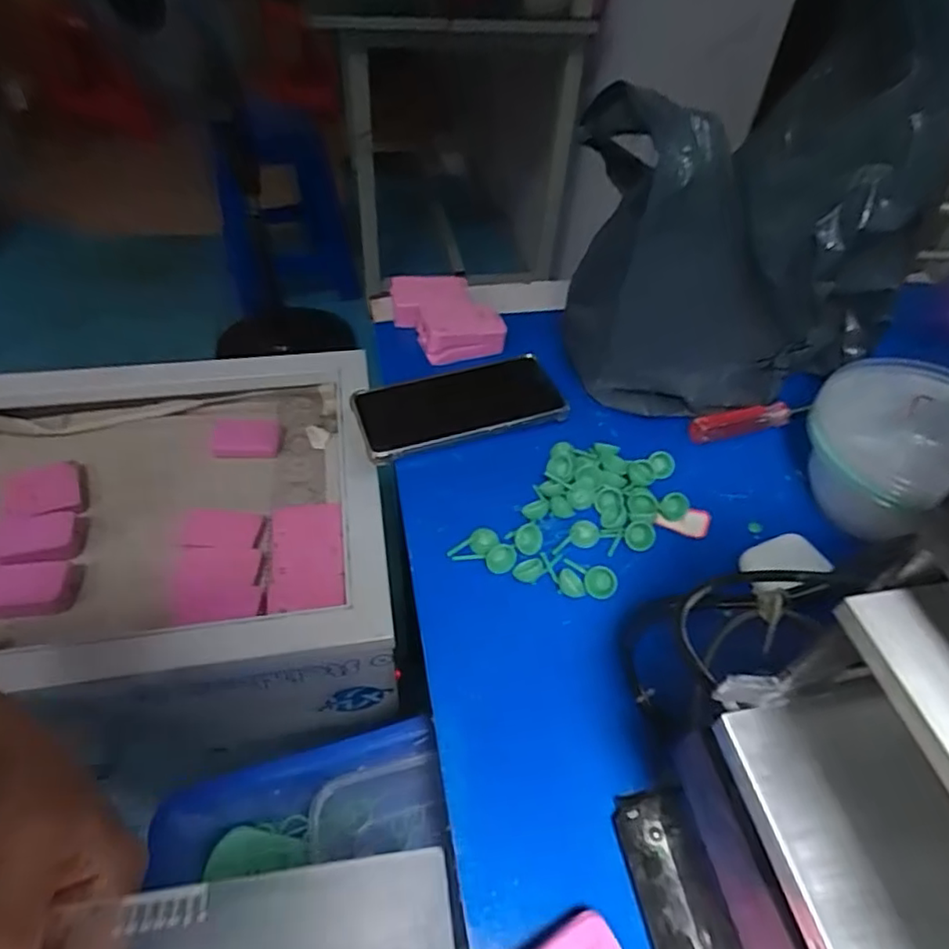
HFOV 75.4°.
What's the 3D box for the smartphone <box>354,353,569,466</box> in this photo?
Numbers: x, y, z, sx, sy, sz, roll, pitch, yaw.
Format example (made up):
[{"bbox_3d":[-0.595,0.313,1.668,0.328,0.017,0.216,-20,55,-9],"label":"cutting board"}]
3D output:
[{"bbox_3d":[-0.013,-0.056,0.492,0.158,0.014,0.079,-14,50,-16],"label":"smartphone"}]

